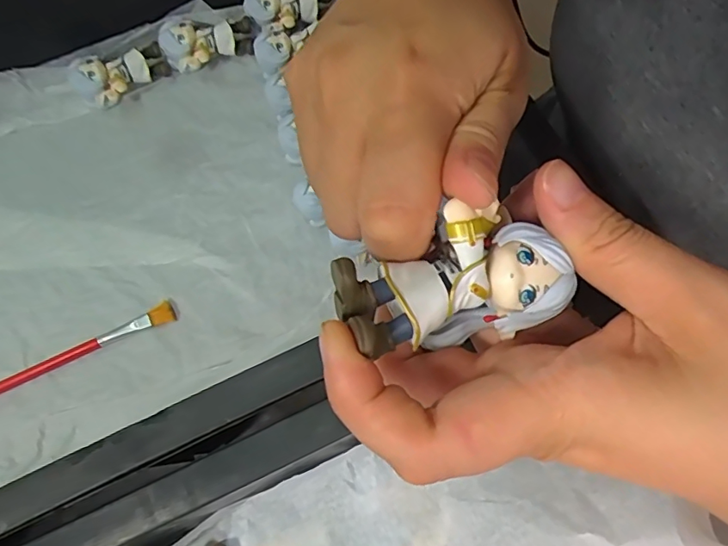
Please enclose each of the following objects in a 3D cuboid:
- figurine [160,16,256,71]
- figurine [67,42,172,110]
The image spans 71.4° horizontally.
[{"bbox_3d":[-0.110,-0.161,0.356,0.063,0.025,0.025,-10,69,-1],"label":"figurine"},{"bbox_3d":[-0.169,-0.139,0.352,0.062,0.026,0.034,-33,71,-9],"label":"figurine"}]

